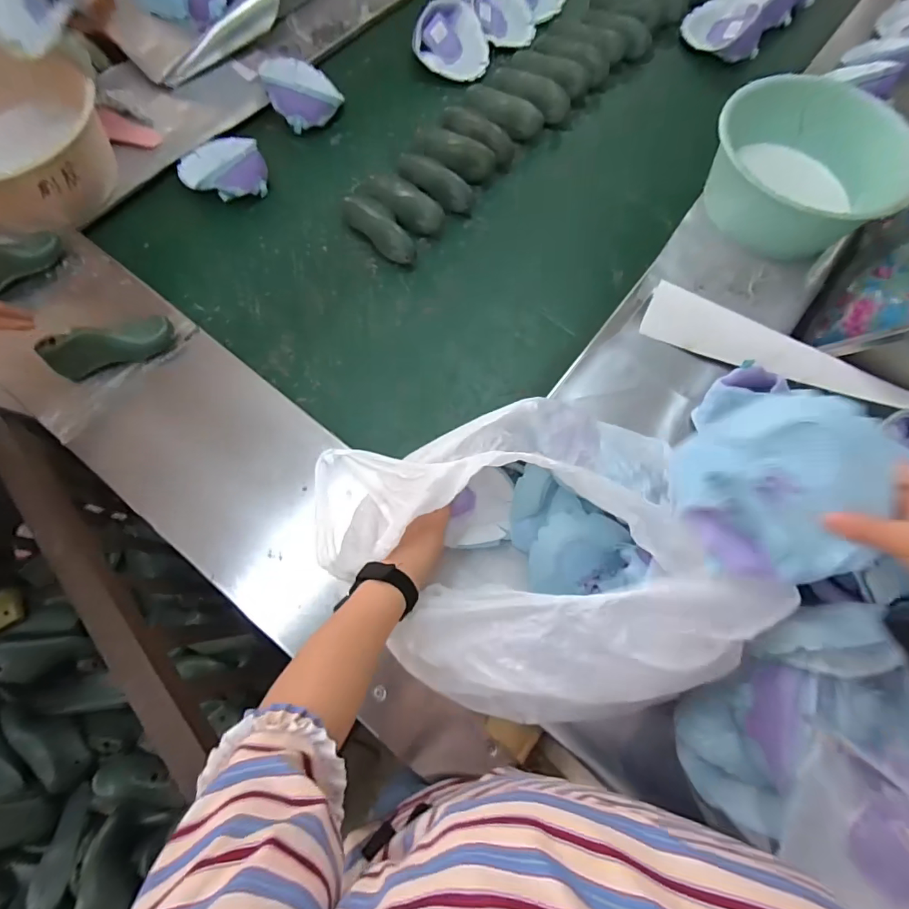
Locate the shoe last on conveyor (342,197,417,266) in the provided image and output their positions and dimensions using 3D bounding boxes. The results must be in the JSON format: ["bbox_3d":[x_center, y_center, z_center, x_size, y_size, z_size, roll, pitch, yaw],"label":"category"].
[{"bbox_3d":[-0.129,-0.381,0.769,0.054,0.049,0.158,-43,78,-14],"label":"shoe last on conveyor"}]

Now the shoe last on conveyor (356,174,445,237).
[{"bbox_3d":[-0.093,-0.429,0.789,0.160,0.050,0.054,32,74,9],"label":"shoe last on conveyor"}]

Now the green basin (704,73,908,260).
[{"bbox_3d":[0.569,-0.478,0.754,0.282,0.108,0.281,1,72,-2],"label":"green basin"}]

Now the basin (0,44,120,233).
[{"bbox_3d":[-0.672,-0.461,0.704,0.295,0.161,0.233,-42,78,-14],"label":"basin"}]

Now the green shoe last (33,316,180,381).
[{"bbox_3d":[-0.480,-0.152,0.633,0.160,0.072,0.050,-29,75,-10],"label":"green shoe last"}]

